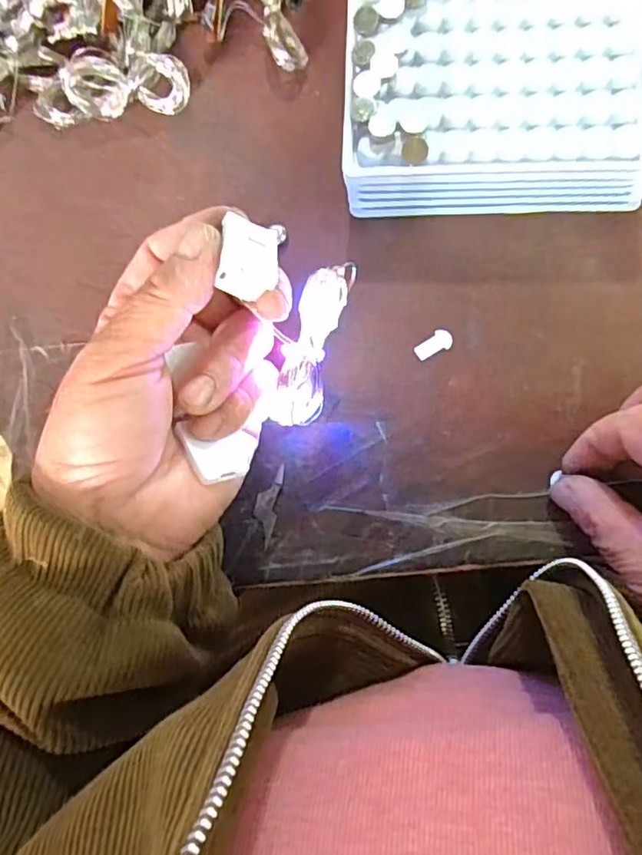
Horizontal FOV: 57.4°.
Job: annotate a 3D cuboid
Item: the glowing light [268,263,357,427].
[{"bbox_3d":[-0.003,-0.031,0.222,0.015,0.024,0.063,19,99,8],"label":"glowing light"}]

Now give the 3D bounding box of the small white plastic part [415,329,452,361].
[{"bbox_3d":[0.051,-0.037,0.264,0.017,0.004,0.009,-35,80,-1],"label":"small white plastic part"}]

